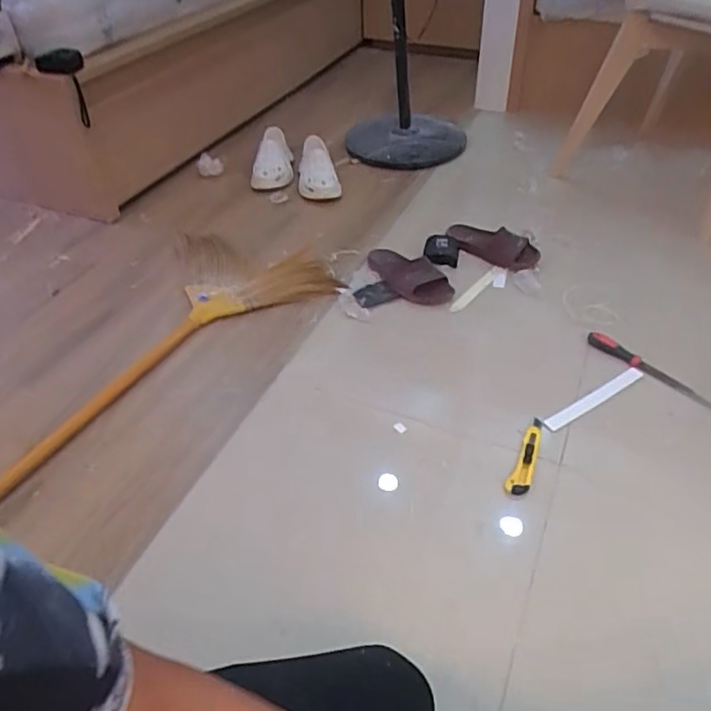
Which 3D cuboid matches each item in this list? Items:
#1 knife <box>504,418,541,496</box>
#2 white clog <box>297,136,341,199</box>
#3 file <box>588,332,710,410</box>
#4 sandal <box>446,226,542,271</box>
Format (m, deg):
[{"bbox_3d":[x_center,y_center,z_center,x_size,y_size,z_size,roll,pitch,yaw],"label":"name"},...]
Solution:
[{"bbox_3d":[0.282,0.165,0.972,0.034,0.015,0.149,20,49,21],"label":"knife"},{"bbox_3d":[-0.106,-0.511,1.581,0.108,0.104,0.215,-8,45,-6],"label":"white clog"},{"bbox_3d":[0.554,0.033,1.084,0.035,0.018,0.294,-32,50,-25],"label":"file"},{"bbox_3d":[0.312,-0.248,1.358,0.209,0.054,0.090,14,47,16],"label":"sandal"}]

